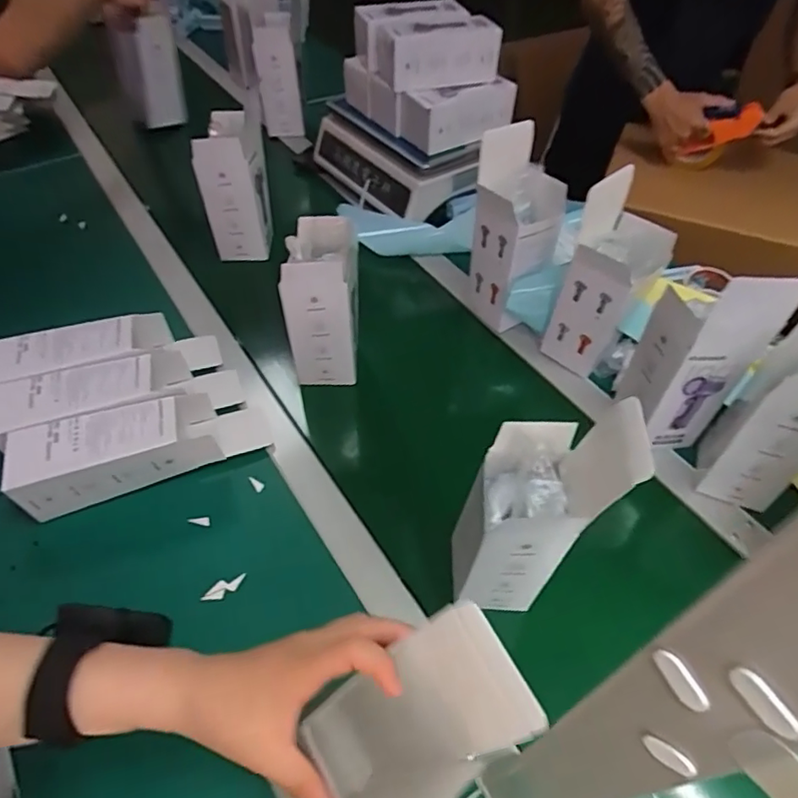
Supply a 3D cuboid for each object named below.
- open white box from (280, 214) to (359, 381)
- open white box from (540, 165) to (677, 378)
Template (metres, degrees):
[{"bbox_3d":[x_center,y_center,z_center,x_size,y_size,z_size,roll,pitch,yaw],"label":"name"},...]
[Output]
[{"bbox_3d":[-0.087,-0.107,0.656,0.071,0.182,0.081,3,51,2],"label":"open white box"},{"bbox_3d":[0.238,-0.130,0.641,0.083,0.234,0.080,-33,58,-23],"label":"open white box"}]

